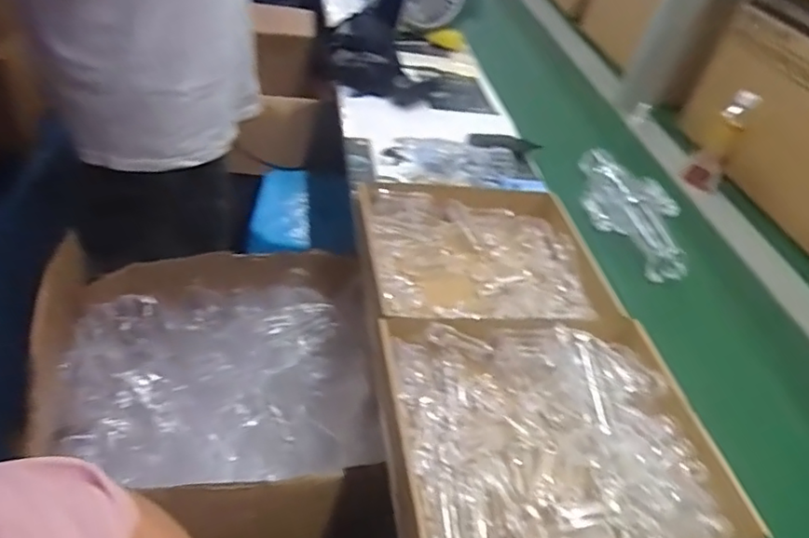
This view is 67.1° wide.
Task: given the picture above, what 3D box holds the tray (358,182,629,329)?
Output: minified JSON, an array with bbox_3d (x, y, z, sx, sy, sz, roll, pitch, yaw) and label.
[{"bbox_3d":[0.102,-0.018,0.813,0.309,0.068,0.265,1,41,-15],"label":"tray"}]

